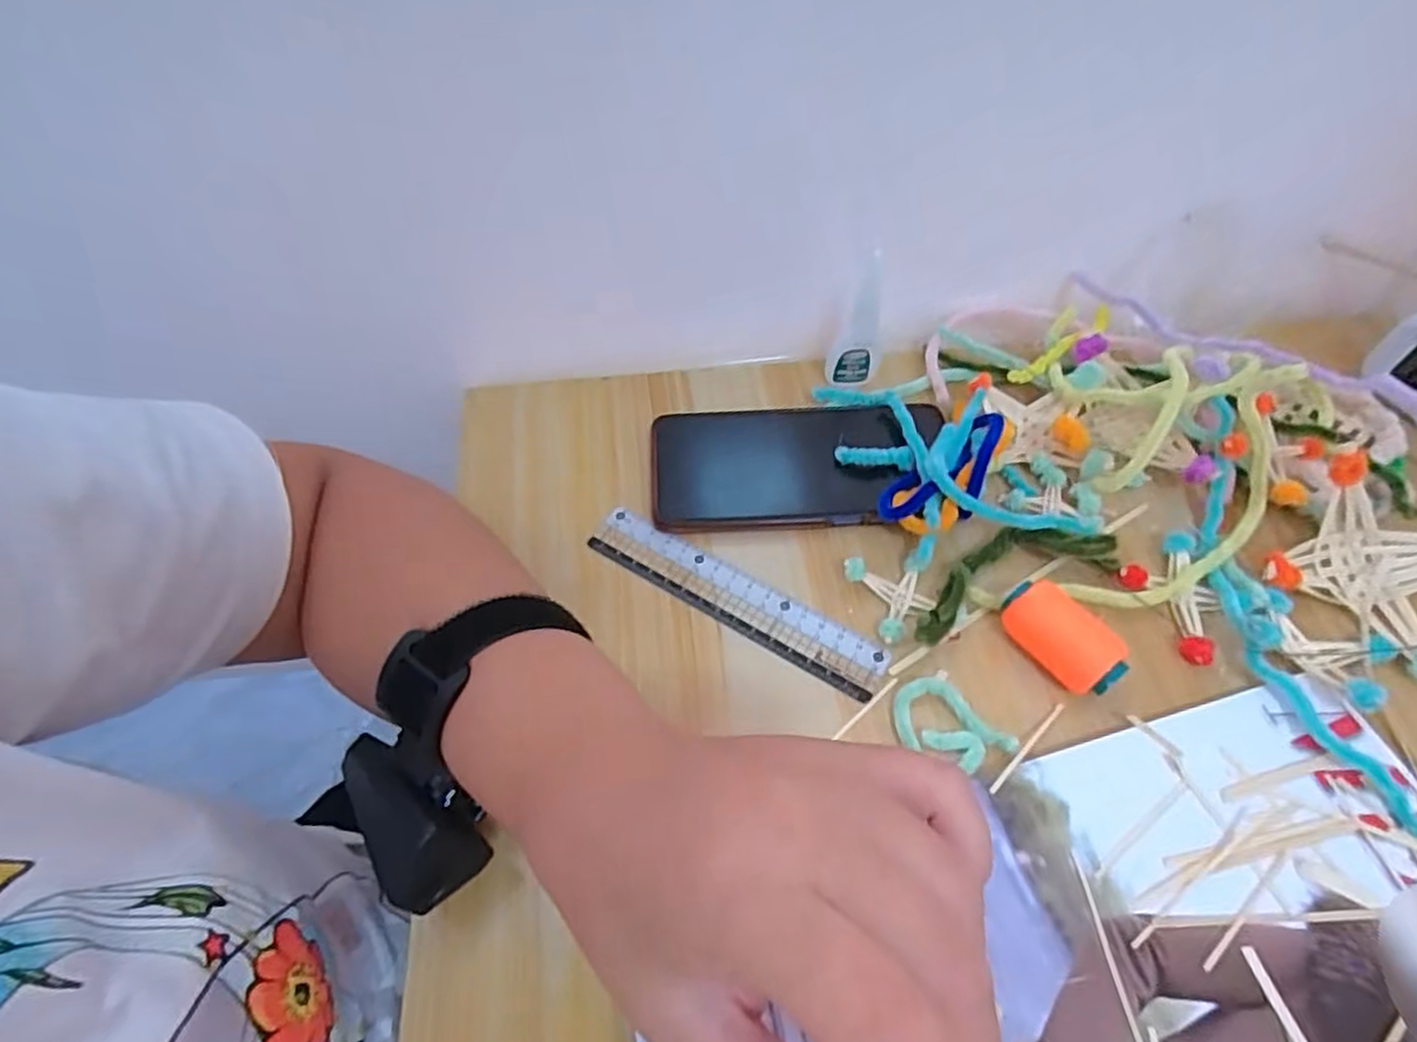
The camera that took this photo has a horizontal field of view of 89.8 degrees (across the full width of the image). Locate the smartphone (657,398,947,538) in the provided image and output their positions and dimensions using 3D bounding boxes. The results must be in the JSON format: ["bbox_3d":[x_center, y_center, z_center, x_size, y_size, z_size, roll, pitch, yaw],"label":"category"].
[{"bbox_3d":[0.050,-0.031,0.389,0.160,0.015,0.076,-3,54,-1],"label":"smartphone"}]

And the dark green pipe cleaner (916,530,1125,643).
[{"bbox_3d":[0.140,0.024,0.341,0.115,0.026,0.038,-20,56,-13],"label":"dark green pipe cleaner"}]

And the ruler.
[{"bbox_3d":[0.012,0.036,0.349,0.156,0.006,0.029,27,59,19],"label":"ruler"}]

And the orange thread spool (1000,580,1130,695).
[{"bbox_3d":[0.157,0.054,0.318,0.024,0.030,0.053,-32,59,-20],"label":"orange thread spool"}]

